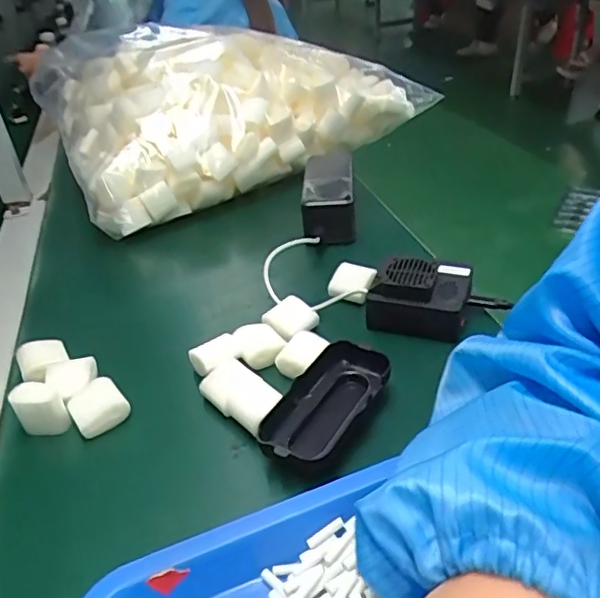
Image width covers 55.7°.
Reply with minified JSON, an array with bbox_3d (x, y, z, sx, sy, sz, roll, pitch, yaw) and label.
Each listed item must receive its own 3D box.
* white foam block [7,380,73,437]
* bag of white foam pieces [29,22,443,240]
[{"bbox_3d":[-0.187,0.080,0.408,0.028,0.034,0.031,-29,41,-30],"label":"white foam block"},{"bbox_3d":[-0.094,-0.253,0.747,0.415,0.164,0.278,-20,37,-20],"label":"bag of white foam pieces"}]

